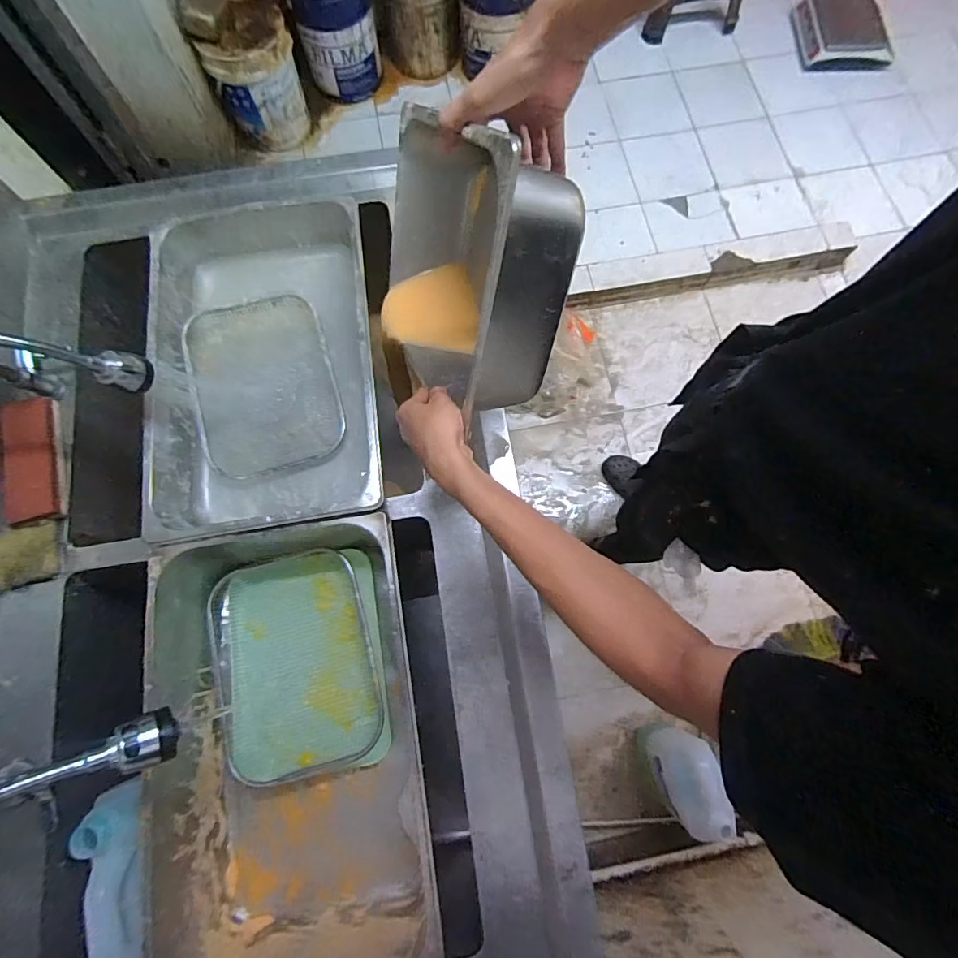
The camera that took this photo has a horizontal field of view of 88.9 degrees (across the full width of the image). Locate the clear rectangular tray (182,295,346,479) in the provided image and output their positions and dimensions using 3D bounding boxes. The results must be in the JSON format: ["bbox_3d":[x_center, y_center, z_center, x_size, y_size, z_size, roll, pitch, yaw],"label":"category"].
[{"bbox_3d":[-0.342,-0.154,0.775,0.207,0.023,0.283,-19,77,-4],"label":"clear rectangular tray"}]

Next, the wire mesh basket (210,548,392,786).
[{"bbox_3d":[-0.258,0.264,0.707,0.234,0.052,0.298,-14,76,-3],"label":"wire mesh basket"}]

